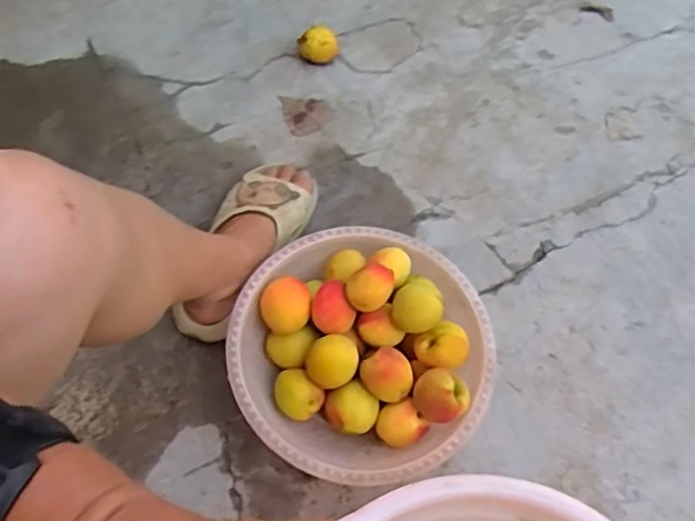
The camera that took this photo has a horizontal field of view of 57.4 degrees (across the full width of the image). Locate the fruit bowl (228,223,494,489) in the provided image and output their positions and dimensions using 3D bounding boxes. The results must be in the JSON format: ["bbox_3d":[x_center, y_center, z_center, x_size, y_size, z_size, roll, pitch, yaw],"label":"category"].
[{"bbox_3d":[0.016,0.097,0.692,0.262,0.130,0.262,1,64,-3],"label":"fruit bowl"}]

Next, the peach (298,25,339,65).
[{"bbox_3d":[-0.042,-0.319,0.943,0.060,0.049,0.048,-1,64,-4],"label":"peach"}]

